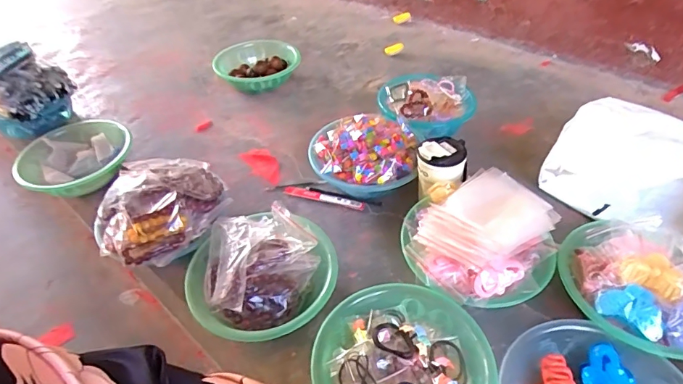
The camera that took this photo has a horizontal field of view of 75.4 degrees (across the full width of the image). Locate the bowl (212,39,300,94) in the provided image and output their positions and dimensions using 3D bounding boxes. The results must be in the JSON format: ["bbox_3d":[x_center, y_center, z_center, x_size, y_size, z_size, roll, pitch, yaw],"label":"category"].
[{"bbox_3d":[-0.233,-0.344,1.230,0.228,0.083,0.193,-13,44,-10],"label":"bowl"}]

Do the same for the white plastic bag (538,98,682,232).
[{"bbox_3d":[0.571,-0.055,0.867,0.315,0.098,0.285,-28,48,-24],"label":"white plastic bag"}]

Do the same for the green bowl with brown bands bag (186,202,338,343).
[{"bbox_3d":[-0.126,0.141,0.725,0.229,0.103,0.230,-2,43,2],"label":"green bowl with brown bands bag"}]

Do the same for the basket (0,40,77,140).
[{"bbox_3d":[-0.828,-0.257,1.146,0.157,0.209,0.179,15,46,19],"label":"basket"}]

